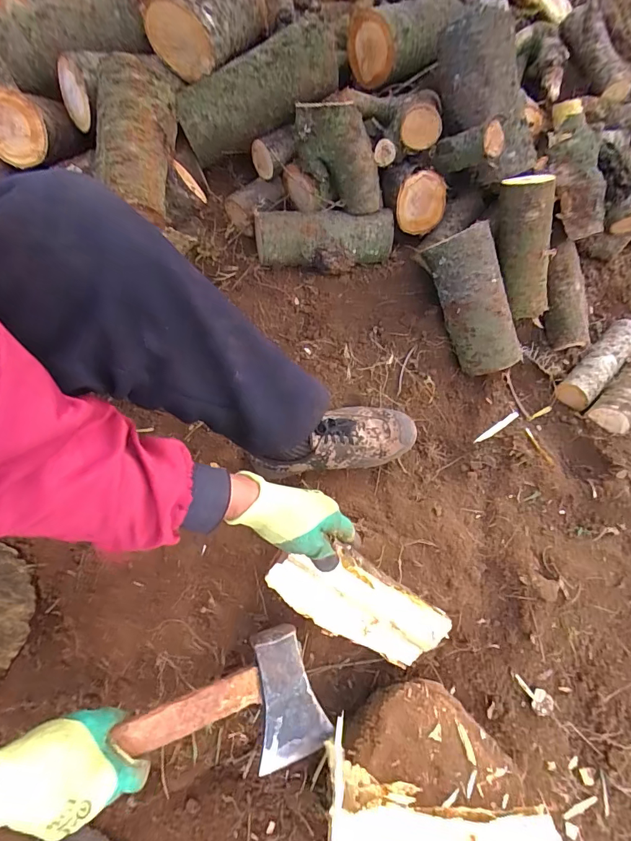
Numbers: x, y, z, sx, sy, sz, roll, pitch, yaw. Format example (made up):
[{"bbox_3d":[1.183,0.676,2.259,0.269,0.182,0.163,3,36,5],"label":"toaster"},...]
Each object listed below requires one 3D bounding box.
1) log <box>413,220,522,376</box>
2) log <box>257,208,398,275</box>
[{"bbox_3d":[0.285,-0.212,0.763,0.097,0.096,0.251,-29,105,-15],"label":"log"},{"bbox_3d":[0.015,-0.345,0.798,0.262,0.083,0.103,6,63,1],"label":"log"}]

